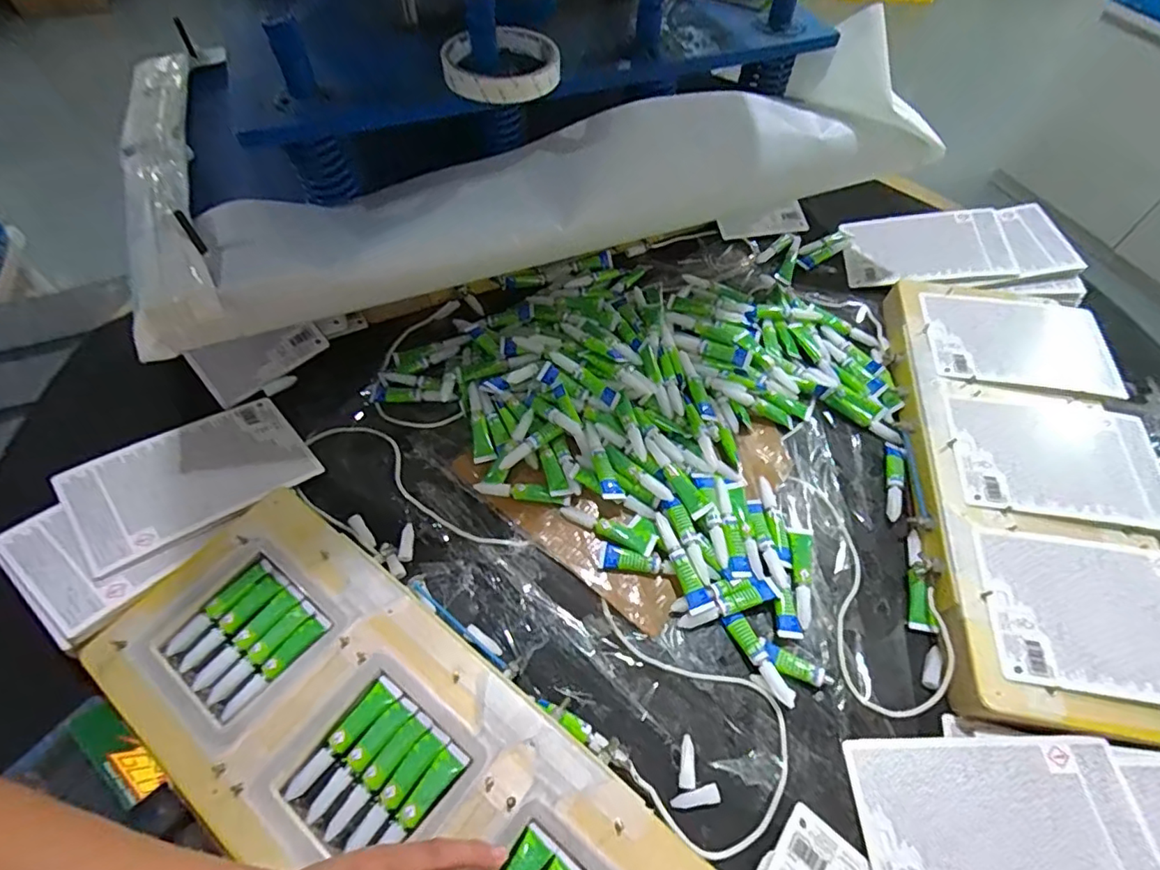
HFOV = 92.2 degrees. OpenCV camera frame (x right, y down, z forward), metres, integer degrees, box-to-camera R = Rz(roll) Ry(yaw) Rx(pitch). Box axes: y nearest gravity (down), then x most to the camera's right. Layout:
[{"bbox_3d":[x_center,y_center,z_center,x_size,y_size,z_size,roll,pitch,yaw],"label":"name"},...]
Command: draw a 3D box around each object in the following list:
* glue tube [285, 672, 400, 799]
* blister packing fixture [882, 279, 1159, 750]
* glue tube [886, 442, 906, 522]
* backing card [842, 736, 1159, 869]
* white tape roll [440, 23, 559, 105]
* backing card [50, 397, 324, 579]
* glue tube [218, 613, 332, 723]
[{"bbox_3d":[-0.152,0.195,0.360,0.017,0.006,0.082,35,62,19],"label":"glue tube"},{"bbox_3d":[0.395,0.028,0.487,0.202,0.035,0.426,10,57,4],"label":"blister packing fixture"},{"bbox_3d":[0.283,0.041,0.504,0.016,0.010,0.080,18,58,10],"label":"glue tube"},{"bbox_3d":[0.270,0.258,0.353,0.170,0.008,0.115,-6,52,8],"label":"backing card"},{"bbox_3d":[-0.059,-0.278,0.421,0.087,0.021,0.071,-14,58,-11],"label":"white tape roll"},{"bbox_3d":[-0.321,0.034,0.465,0.168,0.009,0.115,-30,58,-33],"label":"backing card"},{"bbox_3d":[-0.208,0.159,0.383,0.015,0.007,0.081,35,62,19],"label":"glue tube"}]

